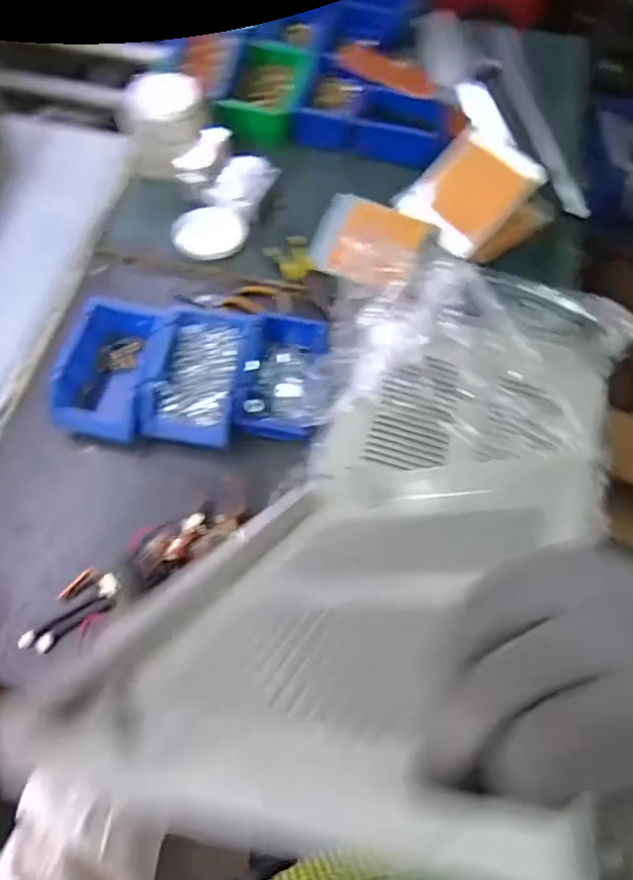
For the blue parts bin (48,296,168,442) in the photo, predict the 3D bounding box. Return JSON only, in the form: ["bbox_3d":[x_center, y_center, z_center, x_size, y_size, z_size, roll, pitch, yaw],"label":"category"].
[{"bbox_3d":[-0.271,-0.095,0.793,0.114,0.071,0.181,12,65,3],"label":"blue parts bin"}]

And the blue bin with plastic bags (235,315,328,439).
[{"bbox_3d":[-0.046,-0.085,0.814,0.103,0.077,0.183,12,65,2],"label":"blue bin with plastic bags"}]

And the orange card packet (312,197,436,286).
[{"bbox_3d":[0.080,-0.317,0.949,0.175,0.028,0.119,27,99,15],"label":"orange card packet"}]

